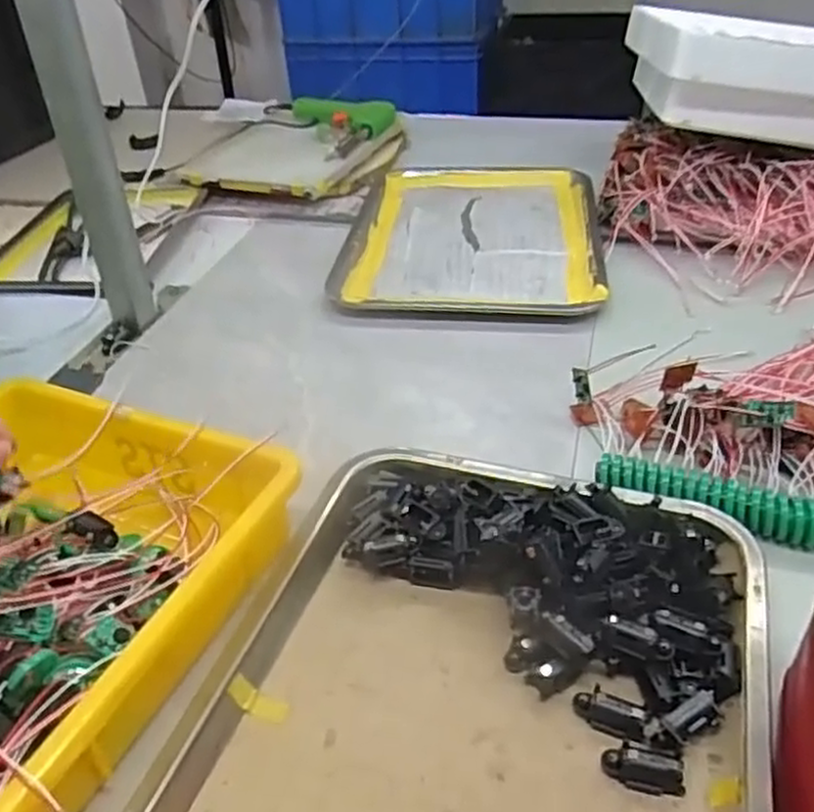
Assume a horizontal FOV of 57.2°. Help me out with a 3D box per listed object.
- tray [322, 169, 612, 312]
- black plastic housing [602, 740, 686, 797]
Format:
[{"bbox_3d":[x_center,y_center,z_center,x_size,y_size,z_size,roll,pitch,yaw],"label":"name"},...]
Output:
[{"bbox_3d":[0.074,-0.195,0.811,0.257,0.018,0.347,3,39,8],"label":"tray"},{"bbox_3d":[0.109,0.163,0.339,0.035,0.015,0.017,5,39,11],"label":"black plastic housing"}]

